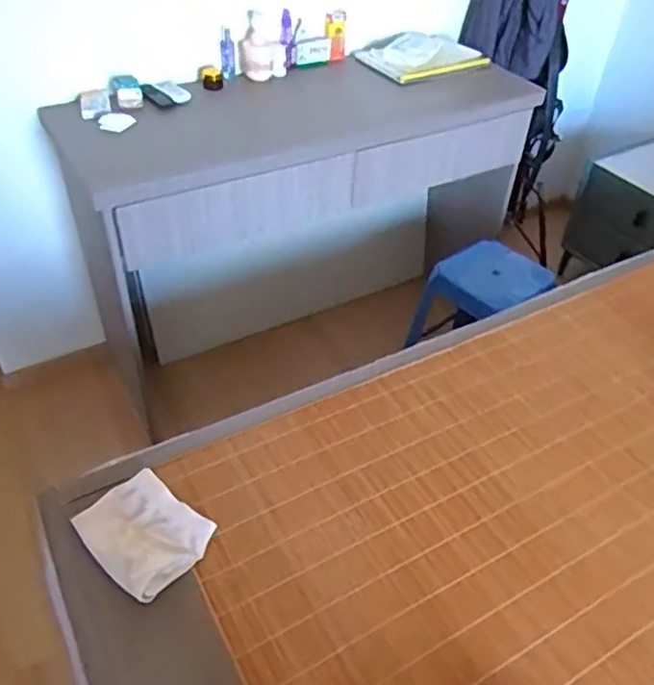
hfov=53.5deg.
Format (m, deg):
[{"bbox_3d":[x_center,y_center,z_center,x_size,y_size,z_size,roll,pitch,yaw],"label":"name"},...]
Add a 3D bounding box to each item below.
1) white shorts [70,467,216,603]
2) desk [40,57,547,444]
[{"bbox_3d":[-0.268,0.274,0.946,0.184,0.041,0.150,33,51,28],"label":"white shorts"},{"bbox_3d":[-0.061,-0.314,1.850,1.112,0.754,0.460,-19,47,-22],"label":"desk"}]

